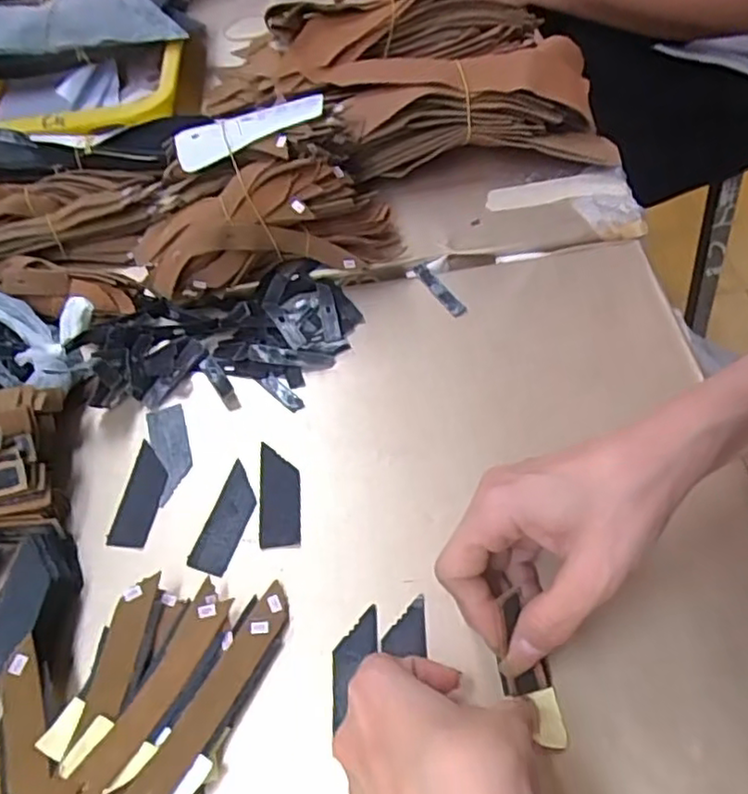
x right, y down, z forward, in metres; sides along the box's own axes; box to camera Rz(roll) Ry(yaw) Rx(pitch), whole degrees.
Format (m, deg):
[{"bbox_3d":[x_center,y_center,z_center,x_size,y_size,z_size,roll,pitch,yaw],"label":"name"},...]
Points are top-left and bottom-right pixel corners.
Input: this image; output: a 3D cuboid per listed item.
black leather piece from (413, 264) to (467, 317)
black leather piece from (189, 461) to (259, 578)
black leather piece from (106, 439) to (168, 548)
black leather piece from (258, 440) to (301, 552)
[{"bbox_3d":[0.044,-0.075,0.463,0.011,0.004,0.056,-27,57,-13],"label":"black leather piece"},{"bbox_3d":[-0.081,0.067,0.375,0.023,0.004,0.062,14,57,15],"label":"black leather piece"},{"bbox_3d":[-0.134,0.056,0.391,0.024,0.006,0.066,-1,51,10],"label":"black leather piece"},{"bbox_3d":[-0.054,0.054,0.381,0.022,0.004,0.063,-6,55,1],"label":"black leather piece"}]

